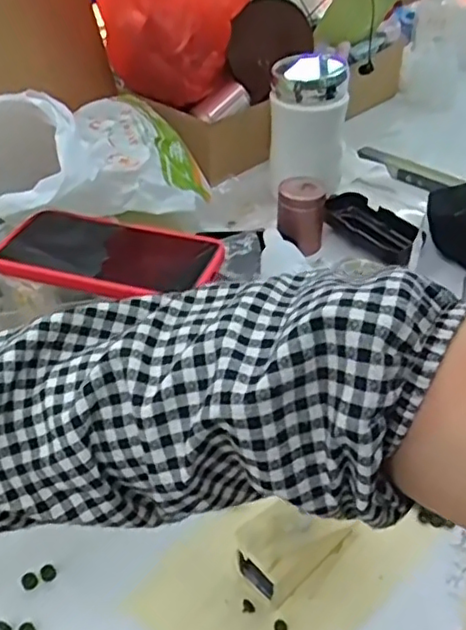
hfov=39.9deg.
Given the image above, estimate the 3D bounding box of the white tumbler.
[{"bbox_3d":[0.078,-0.200,0.671,0.079,0.144,0.074,4,41,7],"label":"white tumbler"}]

